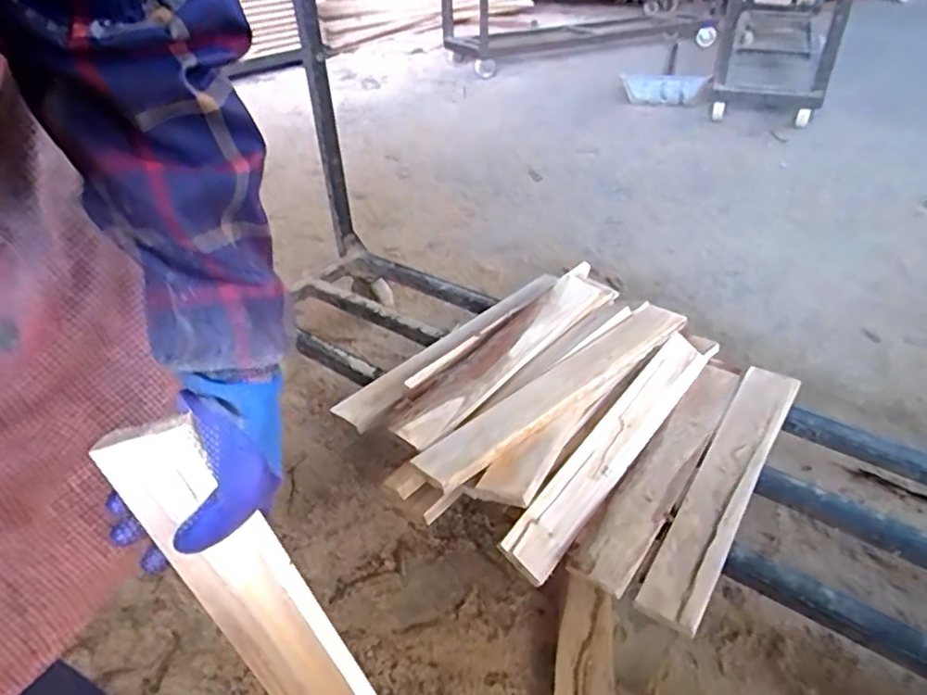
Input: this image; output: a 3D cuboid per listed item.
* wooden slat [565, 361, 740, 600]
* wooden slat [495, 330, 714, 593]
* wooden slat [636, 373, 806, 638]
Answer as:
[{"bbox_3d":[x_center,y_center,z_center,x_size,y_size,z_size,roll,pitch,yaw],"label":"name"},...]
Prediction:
[{"bbox_3d":[0.297,0.161,0.916,0.077,0.020,0.484,21,42,30],"label":"wooden slat"},{"bbox_3d":[0.224,0.144,0.938,0.073,0.030,0.496,46,60,3],"label":"wooden slat"},{"bbox_3d":[0.380,0.185,0.905,0.081,0.032,0.522,20,42,30],"label":"wooden slat"}]

